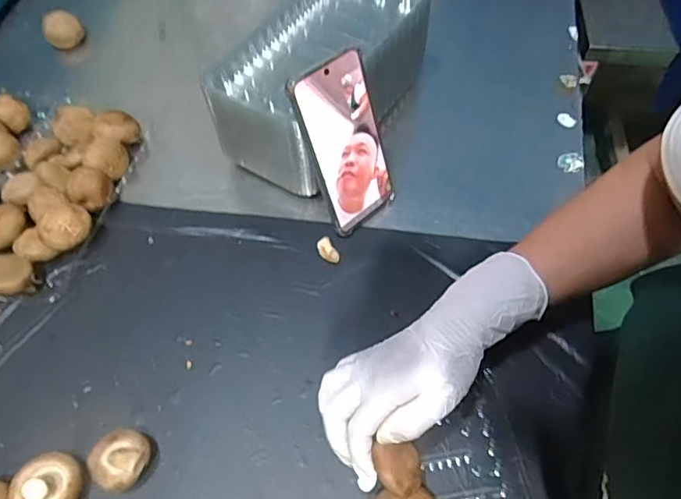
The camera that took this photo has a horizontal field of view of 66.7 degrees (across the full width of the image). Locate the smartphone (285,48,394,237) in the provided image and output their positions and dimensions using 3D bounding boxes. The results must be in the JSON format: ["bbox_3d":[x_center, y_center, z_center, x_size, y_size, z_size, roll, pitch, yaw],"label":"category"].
[{"bbox_3d":[0.006,-0.091,0.464,0.076,0.158,0.016,-34,41,-17],"label":"smartphone"}]

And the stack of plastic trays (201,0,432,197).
[{"bbox_3d":[-0.013,-0.186,0.553,0.131,0.103,0.258,28,64,18],"label":"stack of plastic trays"}]

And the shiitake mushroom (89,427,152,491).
[{"bbox_3d":[-0.167,0.159,0.393,0.043,0.029,0.042,9,60,7],"label":"shiitake mushroom"}]

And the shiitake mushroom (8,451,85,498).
[{"bbox_3d":[-0.215,0.175,0.379,0.044,0.036,0.046,14,60,11],"label":"shiitake mushroom"}]

